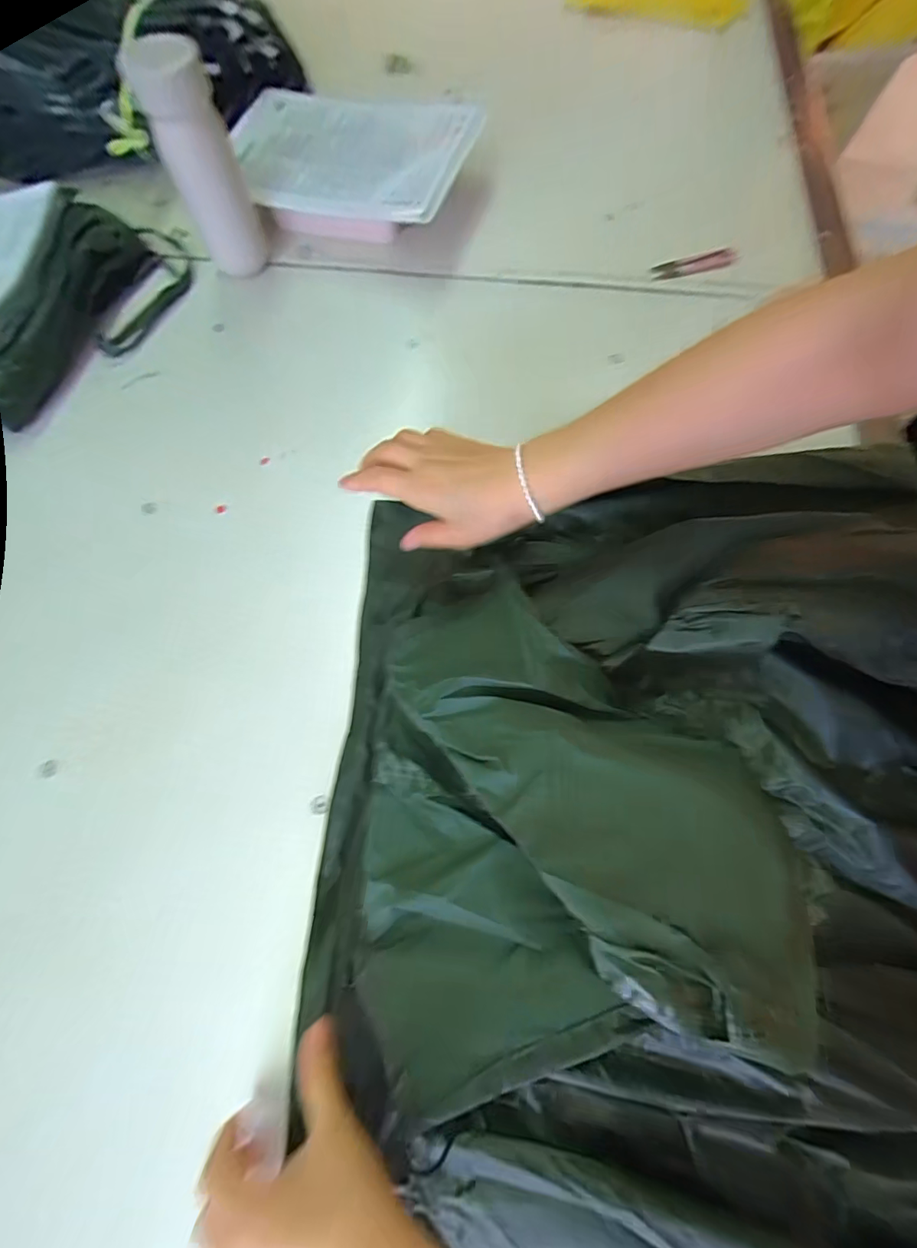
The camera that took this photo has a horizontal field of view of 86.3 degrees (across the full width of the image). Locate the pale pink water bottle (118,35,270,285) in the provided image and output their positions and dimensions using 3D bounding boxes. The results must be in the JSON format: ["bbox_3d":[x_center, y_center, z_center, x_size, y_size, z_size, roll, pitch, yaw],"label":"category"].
[{"bbox_3d":[-0.257,-0.461,0.497,0.069,0.197,0.081,-23,71,-8],"label":"pale pink water bottle"}]

